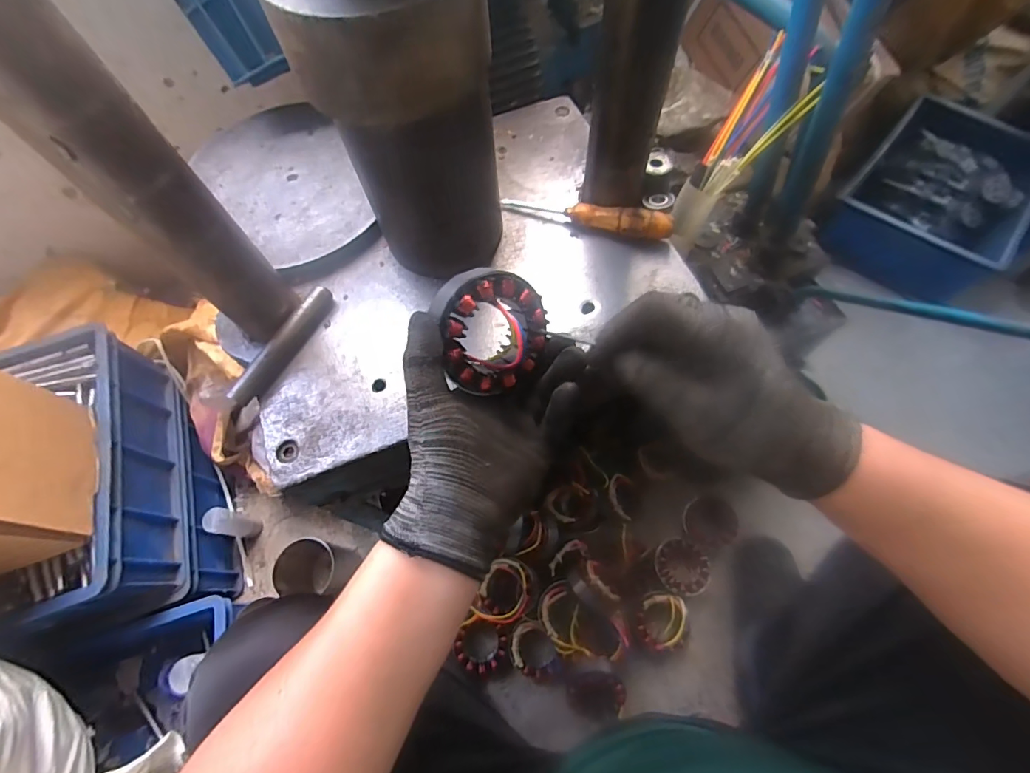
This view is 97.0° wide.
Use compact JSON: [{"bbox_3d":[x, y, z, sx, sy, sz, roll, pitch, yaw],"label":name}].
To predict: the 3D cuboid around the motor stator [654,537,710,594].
[{"bbox_3d":[0.278,0.298,0.755,0.088,0.029,0.087,-1,66,2],"label":"motor stator"}]

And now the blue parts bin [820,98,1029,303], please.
[{"bbox_3d":[0.886,-0.383,0.954,0.325,0.146,0.385,40,74,18],"label":"blue parts bin"}]

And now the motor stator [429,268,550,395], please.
[{"bbox_3d":[-0.016,-0.039,0.326,0.081,0.085,0.022,-25,29,-26],"label":"motor stator"}]

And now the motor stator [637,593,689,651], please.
[{"bbox_3d":[0.232,0.367,0.711,0.079,0.030,0.081,-1,66,2],"label":"motor stator"}]

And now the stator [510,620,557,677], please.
[{"bbox_3d":[0.027,0.403,0.696,0.068,0.050,0.078,-14,66,-3],"label":"stator"}]

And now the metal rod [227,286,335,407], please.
[{"bbox_3d":[-0.232,-0.042,0.458,0.017,0.024,0.139,27,70,14],"label":"metal rod"}]

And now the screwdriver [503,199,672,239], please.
[{"bbox_3d":[0.077,-0.193,0.504,0.188,0.032,0.025,16,68,10],"label":"screwdriver"}]

